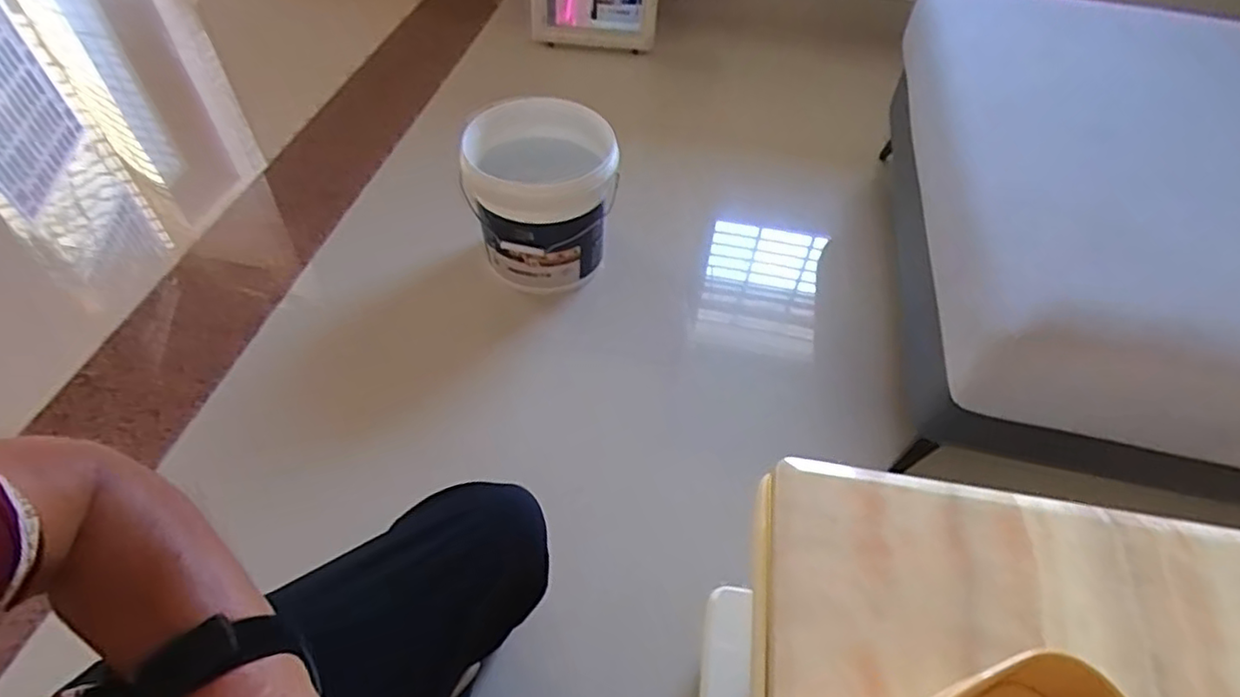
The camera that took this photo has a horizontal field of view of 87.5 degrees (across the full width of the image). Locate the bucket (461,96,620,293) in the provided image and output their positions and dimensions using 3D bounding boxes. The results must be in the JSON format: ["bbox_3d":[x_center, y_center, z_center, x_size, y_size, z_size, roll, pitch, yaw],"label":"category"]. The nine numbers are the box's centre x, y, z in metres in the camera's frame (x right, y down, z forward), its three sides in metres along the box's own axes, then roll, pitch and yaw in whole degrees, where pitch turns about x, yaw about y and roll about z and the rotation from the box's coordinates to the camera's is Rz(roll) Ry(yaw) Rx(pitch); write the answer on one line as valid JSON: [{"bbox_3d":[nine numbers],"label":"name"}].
[{"bbox_3d":[-0.147,-0.273,1.241,0.259,0.292,0.259,-2,51,-5],"label":"bucket"}]

